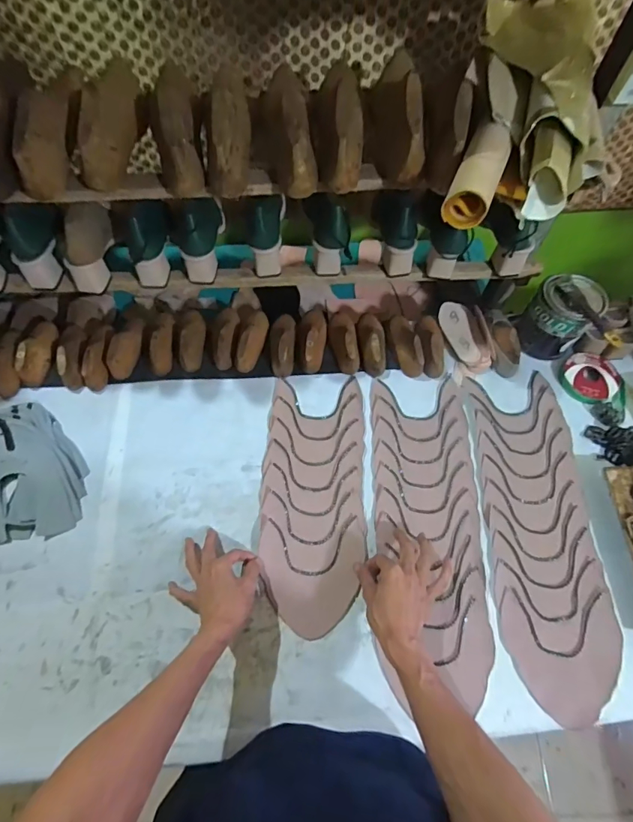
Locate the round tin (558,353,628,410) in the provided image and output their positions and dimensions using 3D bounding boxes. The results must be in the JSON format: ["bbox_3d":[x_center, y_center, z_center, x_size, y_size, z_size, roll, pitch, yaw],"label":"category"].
[{"bbox_3d":[0.509,-0.061,0.800,0.107,0.019,0.103,9,65,4],"label":"round tin"}]

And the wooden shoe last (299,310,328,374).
[{"bbox_3d":[-0.009,-0.139,0.827,0.056,0.049,0.137,2,65,1],"label":"wooden shoe last"}]

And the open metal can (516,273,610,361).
[{"bbox_3d":[0.437,-0.169,0.791,0.107,0.127,0.098,0,65,0],"label":"open metal can"}]

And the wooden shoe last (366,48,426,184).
[{"bbox_3d":[0.110,-0.433,0.612,0.062,0.088,0.257,0,65,0],"label":"wooden shoe last"}]

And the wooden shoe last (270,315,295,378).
[{"bbox_3d":[-0.067,-0.133,0.816,0.053,0.050,0.134,1,65,1],"label":"wooden shoe last"}]

